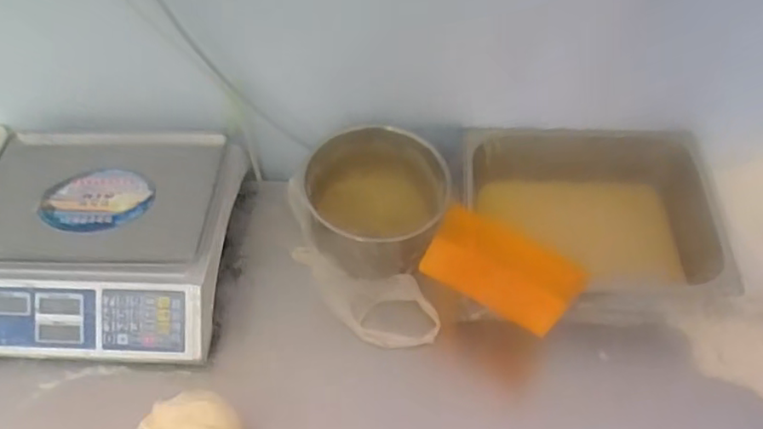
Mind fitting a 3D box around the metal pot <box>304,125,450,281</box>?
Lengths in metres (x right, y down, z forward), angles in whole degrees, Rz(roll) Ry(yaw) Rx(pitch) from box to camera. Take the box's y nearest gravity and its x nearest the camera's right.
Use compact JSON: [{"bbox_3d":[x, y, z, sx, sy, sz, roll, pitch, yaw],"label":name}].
[{"bbox_3d":[-0.006,-0.018,0.869,0.191,0.109,0.191,-2,53,2],"label":"metal pot"}]

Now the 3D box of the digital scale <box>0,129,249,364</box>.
[{"bbox_3d":[-0.379,0.031,0.837,0.336,0.111,0.314,2,53,5],"label":"digital scale"}]

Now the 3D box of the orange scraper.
[{"bbox_3d":[0.144,0.064,0.737,0.176,0.012,0.100,28,69,18],"label":"orange scraper"}]

